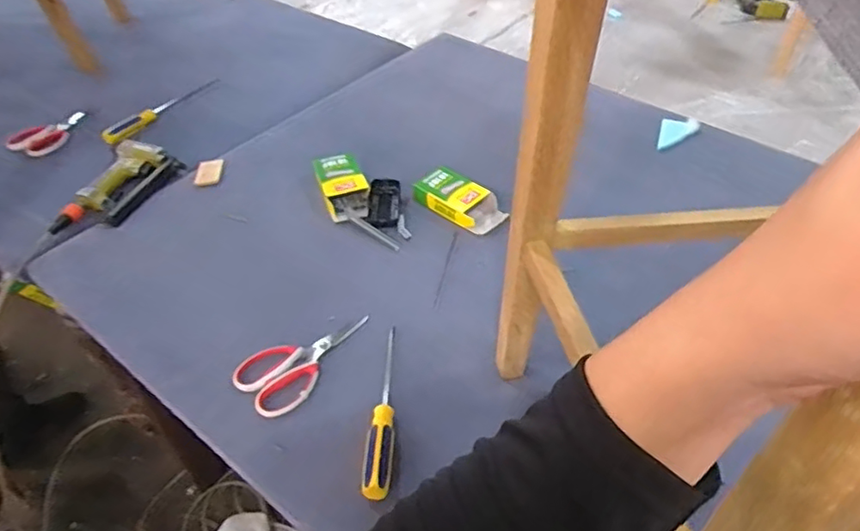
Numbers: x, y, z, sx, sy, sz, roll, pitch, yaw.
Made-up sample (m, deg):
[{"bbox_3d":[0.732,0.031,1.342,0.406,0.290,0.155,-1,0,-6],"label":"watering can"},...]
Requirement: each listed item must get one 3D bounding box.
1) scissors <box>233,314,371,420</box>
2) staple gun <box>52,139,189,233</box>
[{"bbox_3d":[-0.163,0.119,0.809,0.098,0.010,0.191,34,54,31],"label":"scissors"},{"bbox_3d":[-0.557,-0.134,1.070,0.127,0.057,0.238,18,47,18],"label":"staple gun"}]

